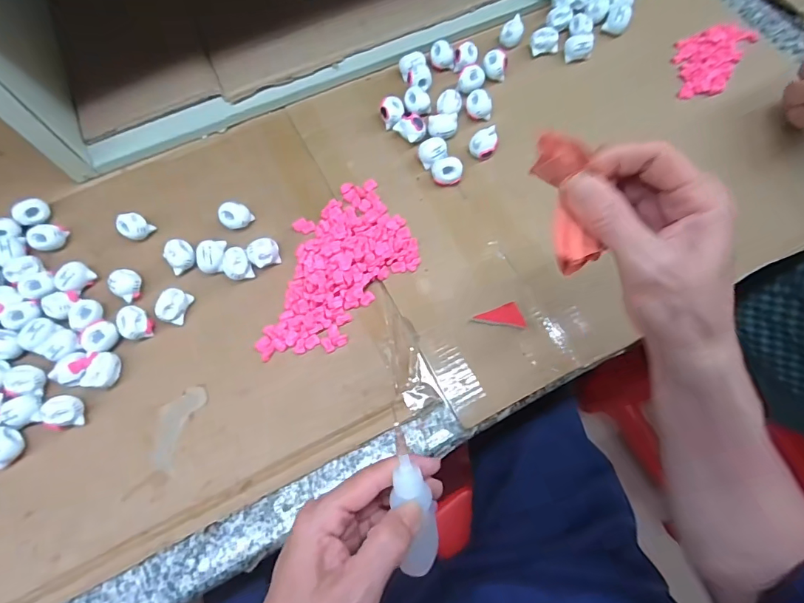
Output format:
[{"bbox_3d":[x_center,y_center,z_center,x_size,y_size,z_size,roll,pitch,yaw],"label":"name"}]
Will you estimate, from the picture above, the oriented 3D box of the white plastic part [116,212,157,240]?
[{"bbox_3d":[-0.226,-0.063,0.379,0.019,0.019,0.021,31,73,12],"label":"white plastic part"}]

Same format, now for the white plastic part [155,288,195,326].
[{"bbox_3d":[-0.177,0.003,0.347,0.014,0.019,0.026,17,71,8],"label":"white plastic part"}]

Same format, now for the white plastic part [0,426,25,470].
[{"bbox_3d":[-0.282,0.103,0.317,0.018,0.023,0.027,2,69,3],"label":"white plastic part"}]

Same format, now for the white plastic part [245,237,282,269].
[{"bbox_3d":[-0.110,-0.039,0.360,0.024,0.022,0.017,-39,73,-12],"label":"white plastic part"}]

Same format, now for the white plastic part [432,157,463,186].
[{"bbox_3d":[0.039,-0.112,0.389,0.025,0.017,0.019,-15,70,-4],"label":"white plastic part"}]

